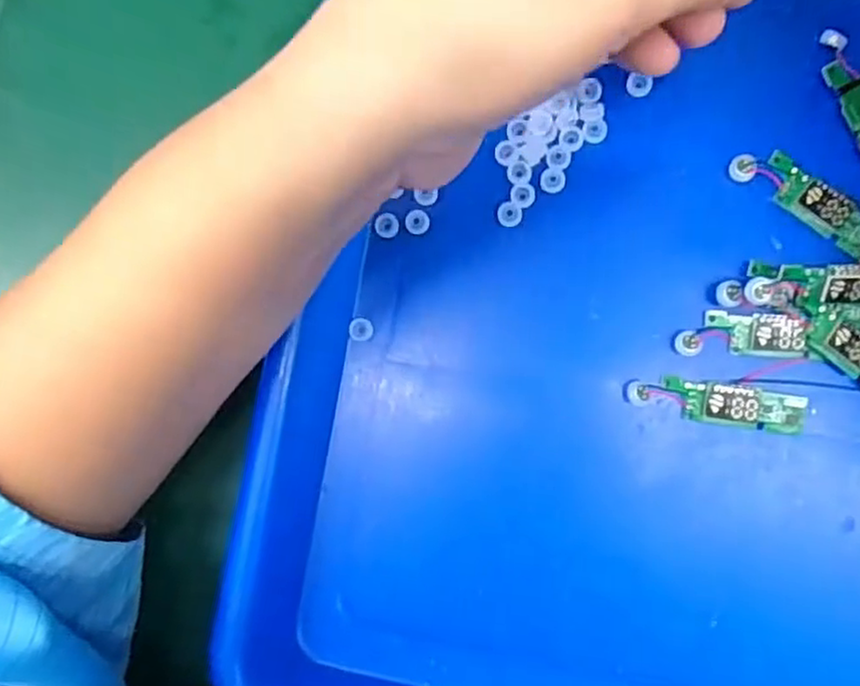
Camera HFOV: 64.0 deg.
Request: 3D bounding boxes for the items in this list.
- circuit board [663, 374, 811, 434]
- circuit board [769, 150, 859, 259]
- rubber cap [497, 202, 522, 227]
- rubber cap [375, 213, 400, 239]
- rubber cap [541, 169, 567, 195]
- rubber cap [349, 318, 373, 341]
[{"bbox_3d":[0.094,0.019,0.213,0.040,0.007,0.013,7,86,5],"label":"circuit board"},{"bbox_3d":[0.122,-0.042,0.214,0.041,0.005,0.013,37,89,7],"label":"circuit board"},{"bbox_3d":[0.026,-0.042,0.223,0.008,0.004,0.008,0,86,6],"label":"rubber cap"},{"bbox_3d":[-0.014,-0.039,0.229,0.008,0.004,0.007,-45,83,1],"label":"rubber cap"},{"bbox_3d":[0.040,-0.053,0.223,0.008,0.004,0.008,0,86,6],"label":"rubber cap"},{"bbox_3d":[-0.023,-0.004,0.231,0.008,0.004,0.008,0,86,6],"label":"rubber cap"}]

